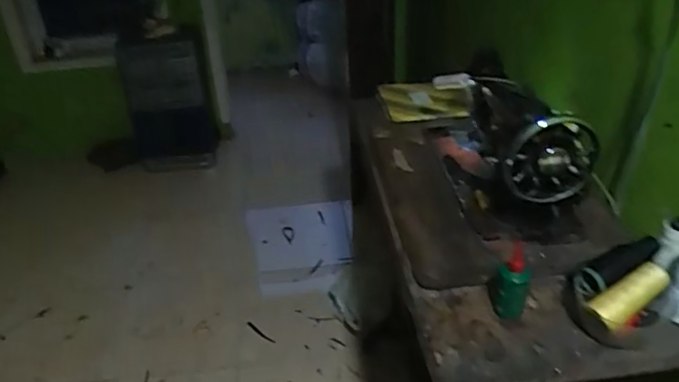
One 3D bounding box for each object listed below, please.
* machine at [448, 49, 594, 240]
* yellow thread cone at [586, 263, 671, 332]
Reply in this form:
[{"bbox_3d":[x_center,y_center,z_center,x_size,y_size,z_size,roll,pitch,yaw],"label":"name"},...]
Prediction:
[{"bbox_3d":[0.272,-0.097,0.993,0.141,0.220,0.375,-7,33,-6],"label":"machine"},{"bbox_3d":[0.382,0.137,0.740,0.119,0.038,0.040,-31,39,-8],"label":"yellow thread cone"}]

